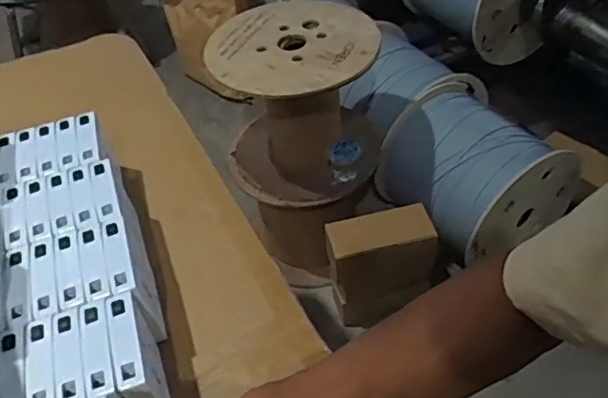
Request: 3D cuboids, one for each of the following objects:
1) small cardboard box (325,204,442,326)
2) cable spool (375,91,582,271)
[{"bbox_3d":[0.167,0.156,1.296,0.221,0.278,0.094,-12,46,-5],"label":"small cardboard box"},{"bbox_3d":[0.394,-0.049,1.409,0.337,0.284,0.344,-24,48,-17],"label":"cable spool"}]

